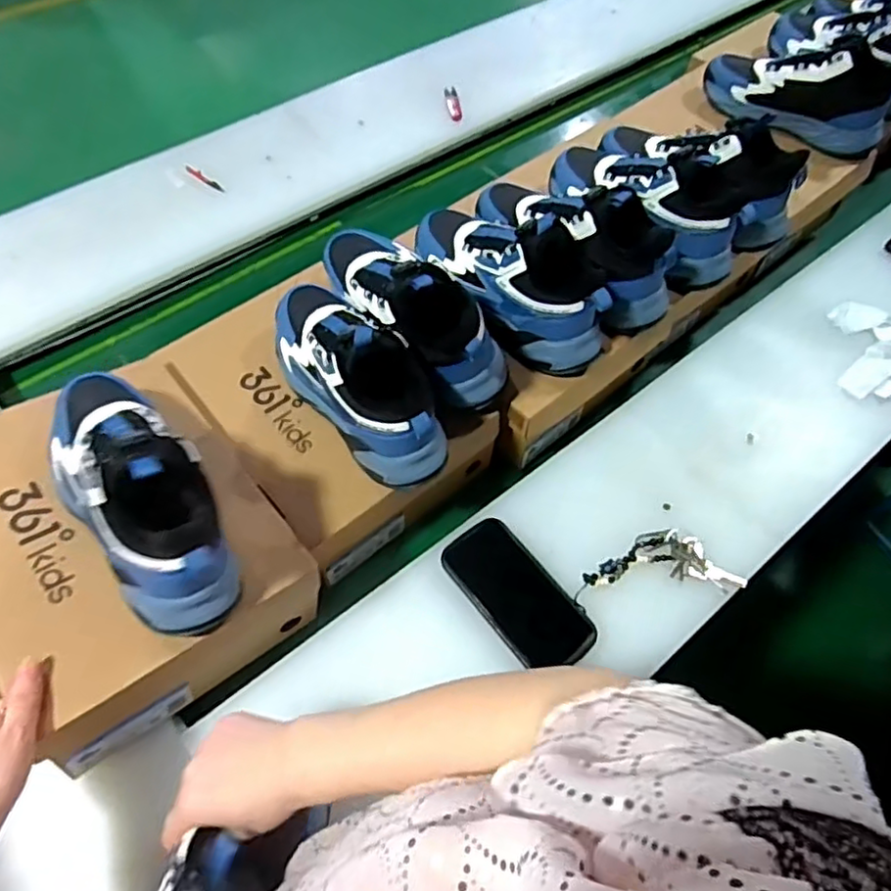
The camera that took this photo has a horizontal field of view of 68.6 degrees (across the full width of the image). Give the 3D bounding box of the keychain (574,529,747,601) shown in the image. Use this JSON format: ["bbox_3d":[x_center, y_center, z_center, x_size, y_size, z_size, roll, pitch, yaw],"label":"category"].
[{"bbox_3d":[0.222,0.125,0.693,0.179,0.011,0.071,-6,60,-5],"label":"keychain"}]

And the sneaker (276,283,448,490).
[{"bbox_3d":[-0.095,-0.083,0.639,0.085,0.125,0.247,-33,66,-18],"label":"sneaker"}]

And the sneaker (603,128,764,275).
[{"bbox_3d":[0.240,-0.311,0.790,0.108,0.113,0.253,-25,63,-15],"label":"sneaker"}]

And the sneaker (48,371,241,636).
[{"bbox_3d":[-0.258,0.024,0.525,0.096,0.128,0.246,-36,67,-20],"label":"sneaker"}]

